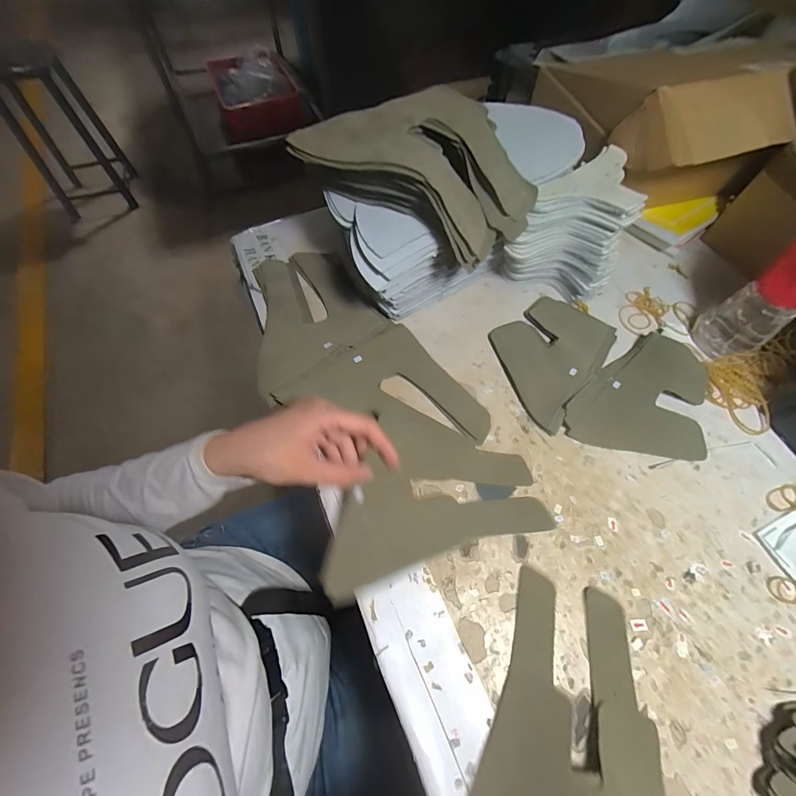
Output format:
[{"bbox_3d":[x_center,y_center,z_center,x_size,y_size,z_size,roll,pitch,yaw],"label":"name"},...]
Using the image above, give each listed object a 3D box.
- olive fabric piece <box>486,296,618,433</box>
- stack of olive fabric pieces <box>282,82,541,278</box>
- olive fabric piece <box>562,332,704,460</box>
[{"bbox_3d":[0.152,-0.048,0.395,0.104,0.018,0.146,35,65,17],"label":"olive fabric piece"},{"bbox_3d":[0.021,-0.202,0.337,0.197,0.070,0.125,25,62,12],"label":"stack of olive fabric pieces"},{"bbox_3d":[0.242,0.006,0.363,0.154,0.020,0.108,-39,68,-21],"label":"olive fabric piece"}]

